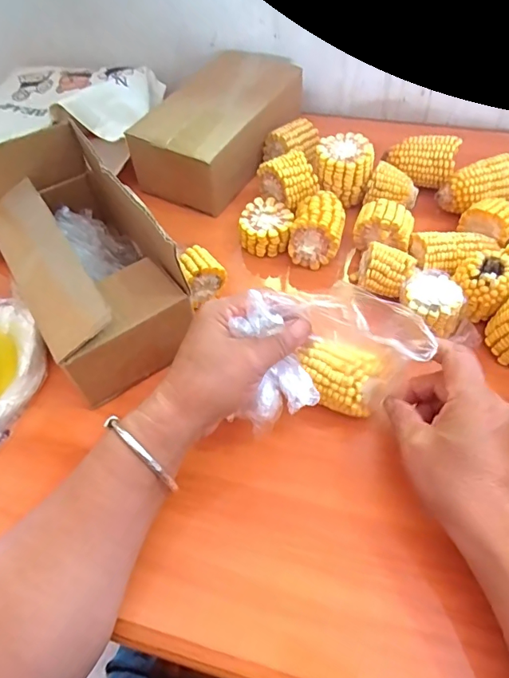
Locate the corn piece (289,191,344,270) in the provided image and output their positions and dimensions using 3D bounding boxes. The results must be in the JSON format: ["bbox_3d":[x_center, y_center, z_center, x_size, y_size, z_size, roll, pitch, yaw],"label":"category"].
[{"bbox_3d":[0.063,-0.109,0.459,0.050,0.045,0.065,10,57,11],"label":"corn piece"}]

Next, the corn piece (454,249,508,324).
[{"bbox_3d":[0.196,-0.046,0.404,0.045,0.047,0.043,26,62,21],"label":"corn piece"}]

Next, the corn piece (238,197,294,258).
[{"bbox_3d":[0.014,-0.117,0.491,0.052,0.031,0.054,8,57,11],"label":"corn piece"}]

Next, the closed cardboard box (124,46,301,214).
[{"bbox_3d":[-0.038,-0.253,0.552,0.122,0.070,0.217,26,62,21],"label":"closed cardboard box"}]

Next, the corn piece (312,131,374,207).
[{"bbox_3d":[0.094,-0.179,0.494,0.057,0.048,0.054,8,57,11],"label":"corn piece"}]

